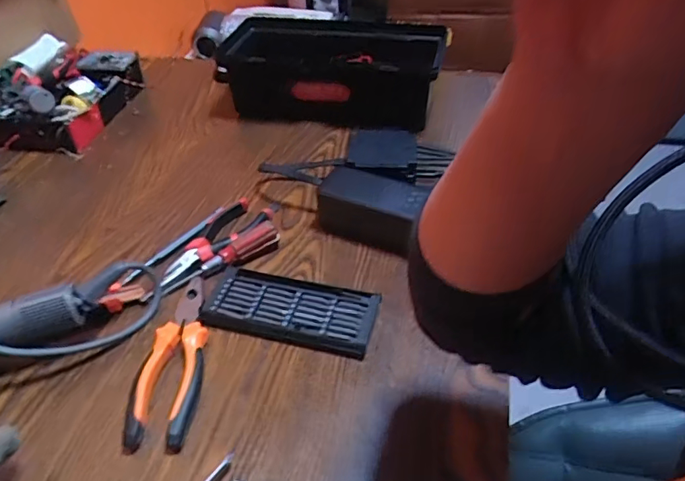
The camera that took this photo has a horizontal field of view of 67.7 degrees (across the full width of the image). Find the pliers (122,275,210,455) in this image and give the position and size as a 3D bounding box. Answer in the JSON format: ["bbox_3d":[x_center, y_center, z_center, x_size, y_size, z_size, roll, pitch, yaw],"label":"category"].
[{"bbox_3d":[-0.140,0.097,0.436,0.052,0.014,0.159,1,43,4],"label":"pliers"}]

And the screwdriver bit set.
[{"bbox_3d":[-0.052,0.060,0.472,0.164,0.011,0.067,10,44,13],"label":"screwdriver bit set"}]

